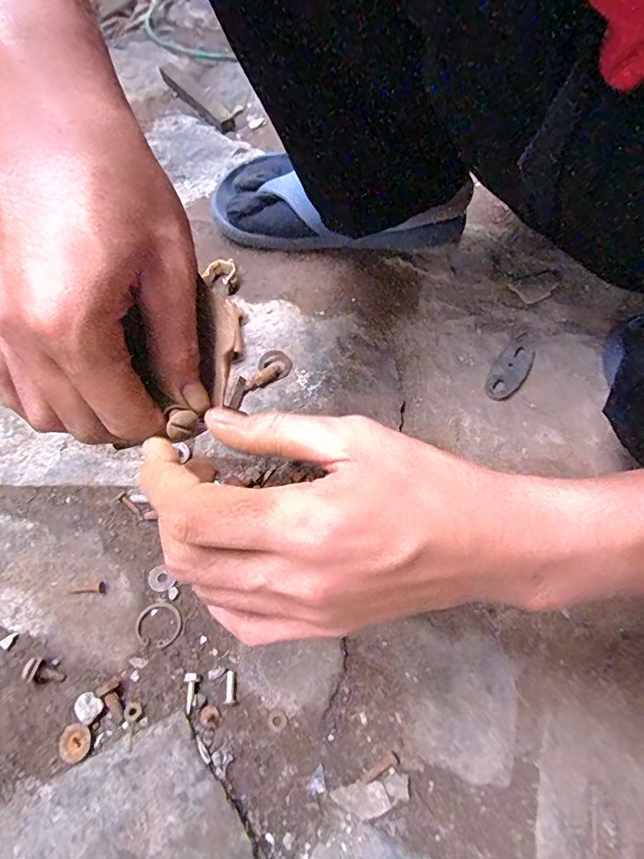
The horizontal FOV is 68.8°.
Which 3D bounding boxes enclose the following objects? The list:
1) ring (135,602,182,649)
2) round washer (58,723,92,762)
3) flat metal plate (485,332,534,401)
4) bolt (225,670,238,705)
[{"bbox_3d":[-0.108,0.128,0.310,0.029,0.004,0.027,1,61,-2],"label":"ring"},{"bbox_3d":[-0.144,0.182,0.273,0.018,0.004,0.018,1,61,-2],"label":"round washer"},{"bbox_3d":[0.165,-0.056,0.407,0.027,0.006,0.078,31,64,14],"label":"flat metal plate"},{"bbox_3d":[-0.056,0.159,0.290,0.007,0.004,0.019,-3,61,-5],"label":"bolt"}]

